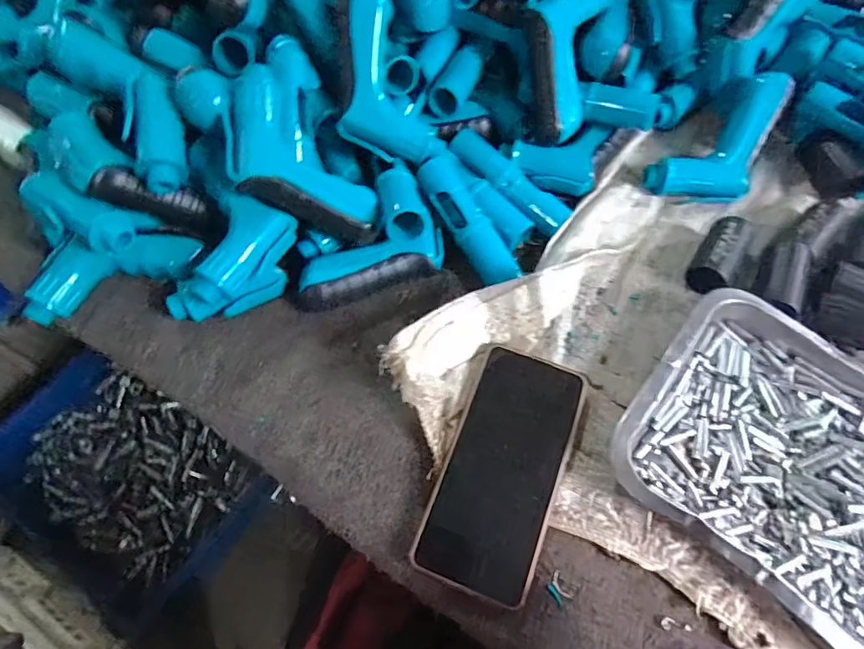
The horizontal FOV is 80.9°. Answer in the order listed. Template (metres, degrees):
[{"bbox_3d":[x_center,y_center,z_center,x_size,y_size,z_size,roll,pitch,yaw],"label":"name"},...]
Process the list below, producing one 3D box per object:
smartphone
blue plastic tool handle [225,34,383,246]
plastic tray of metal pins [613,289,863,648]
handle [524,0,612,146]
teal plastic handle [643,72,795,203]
[{"bbox_3d":[0.049,0.096,0.342,0.075,0.013,0.156,20,70,10],"label":"smartphone"},{"bbox_3d":[-0.107,-0.136,0.381,0.095,0.052,0.166,-12,84,-30],"label":"blue plastic tool handle"},{"bbox_3d":[0.259,0.101,0.332,0.253,0.035,0.181,37,74,16],"label":"plastic tray of metal pins"},{"bbox_3d":[0.108,-0.226,0.425,0.068,0.042,0.139,10,100,6],"label":"handle"},{"bbox_3d":[0.258,-0.154,0.445,0.069,0.037,0.136,43,92,17],"label":"teal plastic handle"}]

